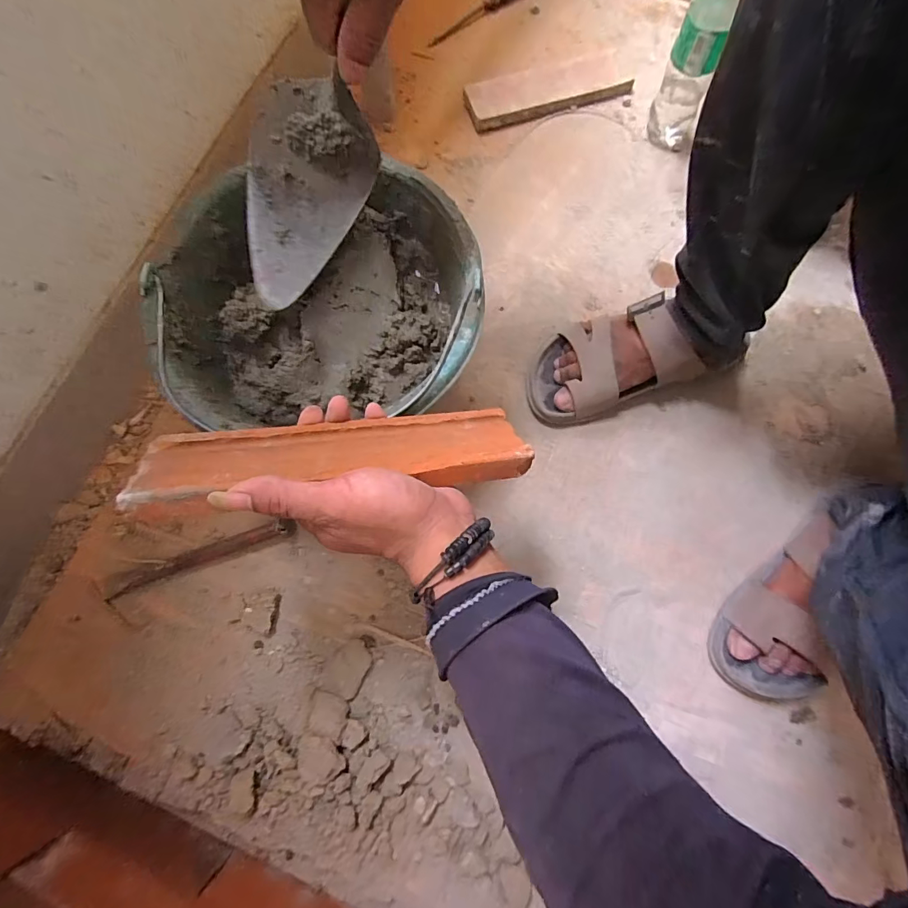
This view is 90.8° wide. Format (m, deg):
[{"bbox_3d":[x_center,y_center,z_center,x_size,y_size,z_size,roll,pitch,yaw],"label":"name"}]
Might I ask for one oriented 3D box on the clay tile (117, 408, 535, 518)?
[{"bbox_3d":[-0.068,0.001,0.278,0.227,0.011,0.066,-6,38,-15],"label":"clay tile"}]

